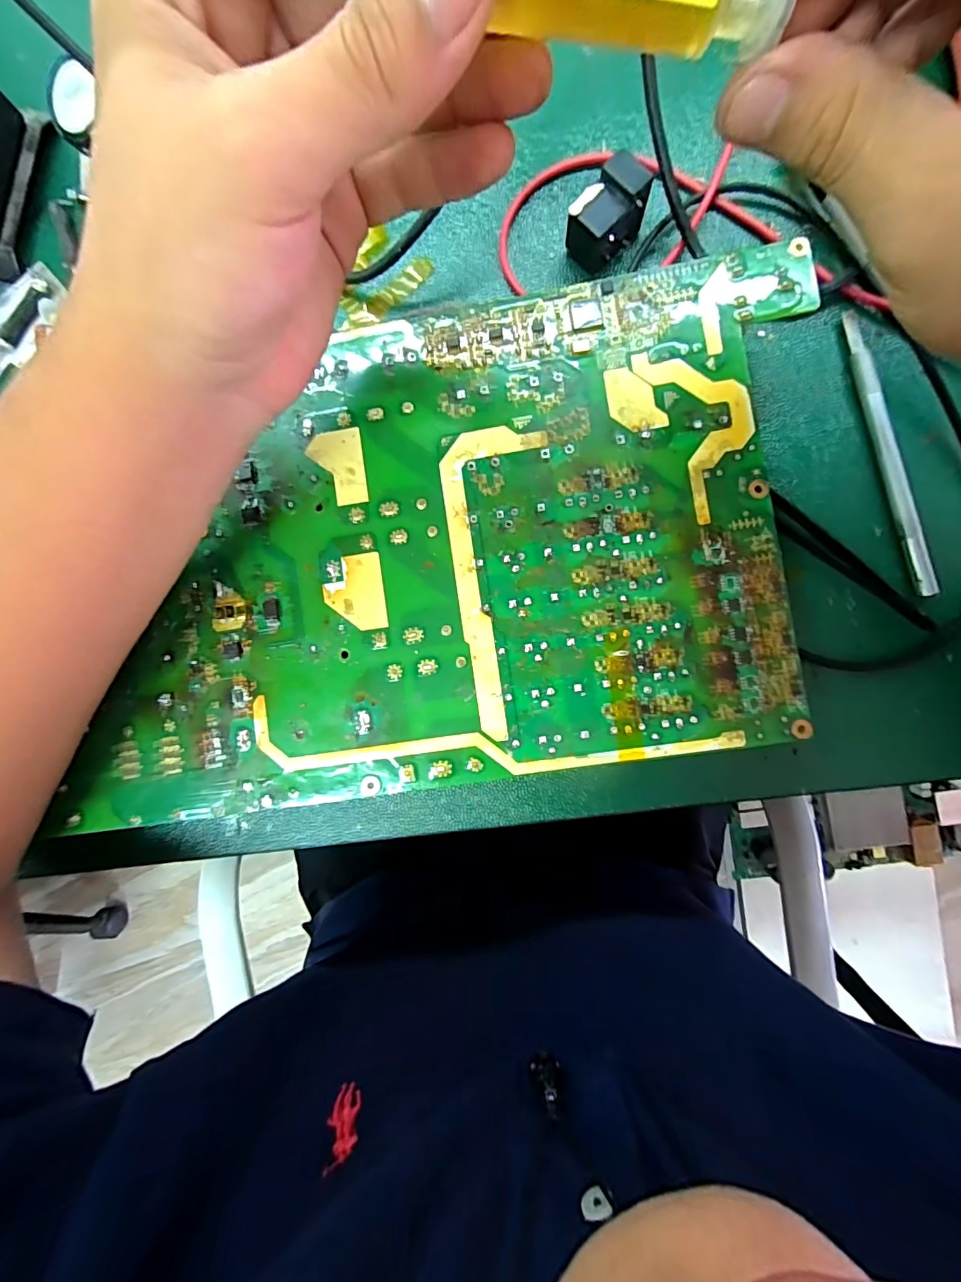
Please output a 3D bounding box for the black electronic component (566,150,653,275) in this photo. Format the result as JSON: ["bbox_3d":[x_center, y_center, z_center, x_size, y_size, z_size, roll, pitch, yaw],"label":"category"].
[{"bbox_3d":[0.058,-0.193,0.214,0.032,0.029,0.022,-45,88,2],"label":"black electronic component"}]

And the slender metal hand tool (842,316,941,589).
[{"bbox_3d":[0.183,-0.084,0.211,0.006,0.010,0.130,-13,89,3],"label":"slender metal hand tool"}]

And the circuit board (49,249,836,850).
[{"bbox_3d":[-0.035,-0.036,0.209,0.342,0.038,0.195,-8,90,3],"label":"circuit board"}]

